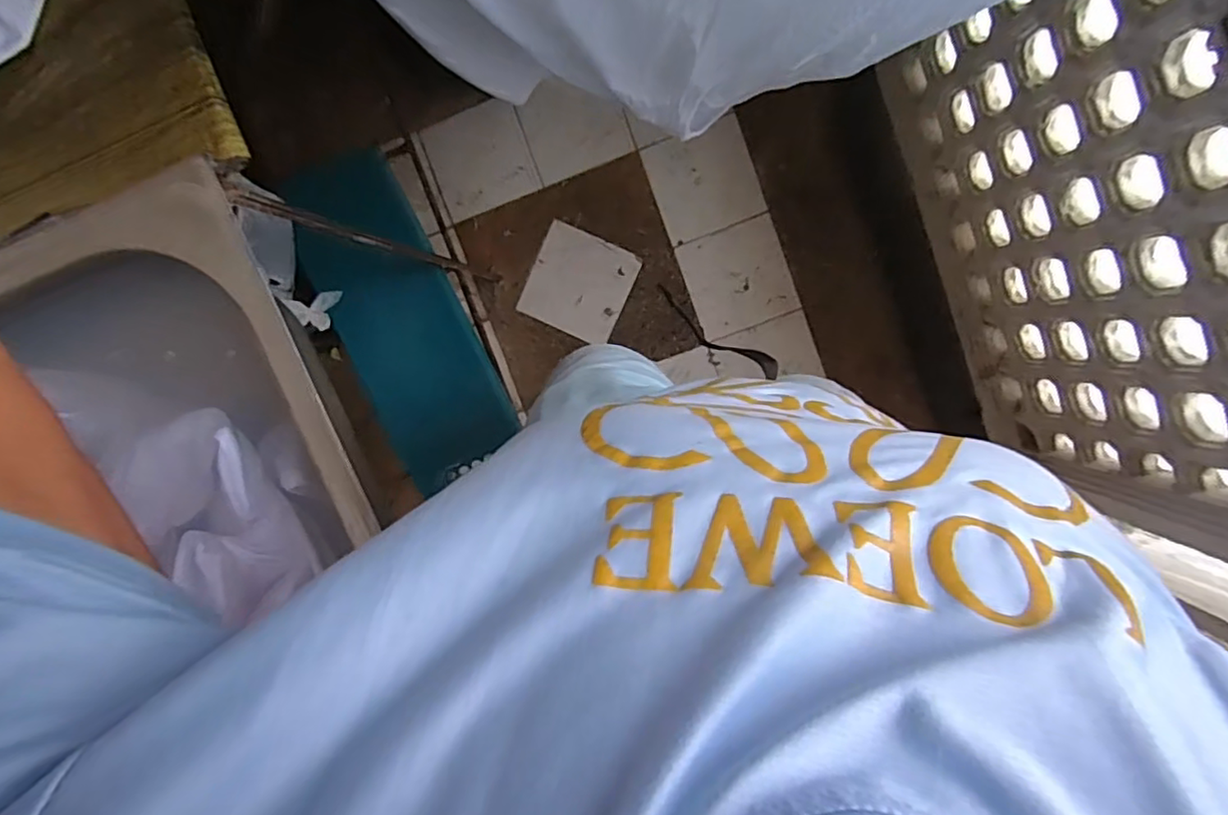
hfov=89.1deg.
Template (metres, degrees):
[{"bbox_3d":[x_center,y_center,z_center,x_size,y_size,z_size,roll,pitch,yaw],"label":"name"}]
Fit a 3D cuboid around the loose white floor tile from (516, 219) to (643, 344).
[{"bbox_3d":[-0.071,-0.250,1.274,0.199,0.009,0.198,25,97,1],"label":"loose white floor tile"}]

